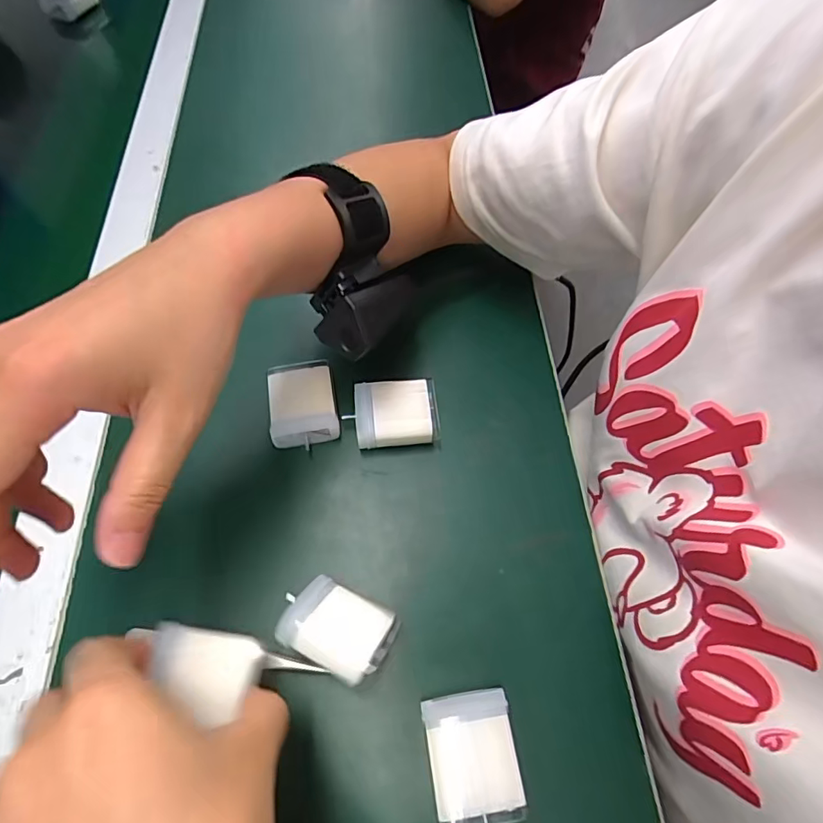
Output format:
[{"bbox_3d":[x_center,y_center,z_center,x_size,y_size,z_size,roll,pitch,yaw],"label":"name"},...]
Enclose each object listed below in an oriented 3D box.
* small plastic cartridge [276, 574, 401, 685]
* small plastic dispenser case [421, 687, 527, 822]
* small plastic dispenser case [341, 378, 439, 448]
[{"bbox_3d":[-0.036,0.107,0.253,0.053,0.011,0.044,31,33,7],"label":"small plastic cartridge"},{"bbox_3d":[0.028,0.163,0.241,0.040,0.022,0.052,-8,63,-4],"label":"small plastic dispenser case"},{"bbox_3d":[-0.009,0.002,0.323,0.053,0.021,0.042,-5,63,-2],"label":"small plastic dispenser case"}]

